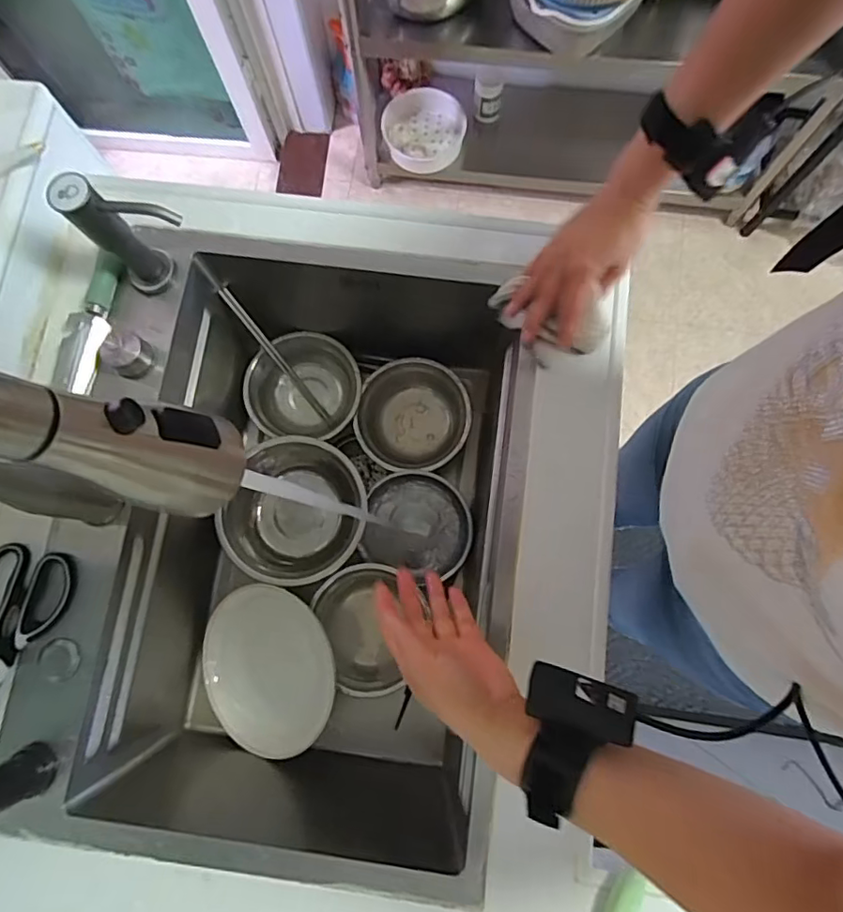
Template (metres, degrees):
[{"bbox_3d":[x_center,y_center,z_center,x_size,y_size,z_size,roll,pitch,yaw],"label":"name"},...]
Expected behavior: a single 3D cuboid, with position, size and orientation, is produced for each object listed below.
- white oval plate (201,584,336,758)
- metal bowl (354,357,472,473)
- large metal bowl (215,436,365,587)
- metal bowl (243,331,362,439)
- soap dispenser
[{"bbox_3d":[-0.186,0.260,0.664,0.138,0.027,0.194,-16,80,-2],"label":"white oval plate"},{"bbox_3d":[-0.011,-0.052,0.749,0.146,0.069,0.152,0,79,1],"label":"metal bowl"},{"bbox_3d":[-0.162,0.076,0.739,0.158,0.108,0.182,28,81,6],"label":"large metal bowl"},{"bbox_3d":[-0.161,-0.090,0.776,0.146,0.089,0.138,0,79,1],"label":"metal bowl"},{"bbox_3d":[-0.258,-0.197,0.514,0.094,0.143,0.045,23,81,5],"label":"soap dispenser"}]

